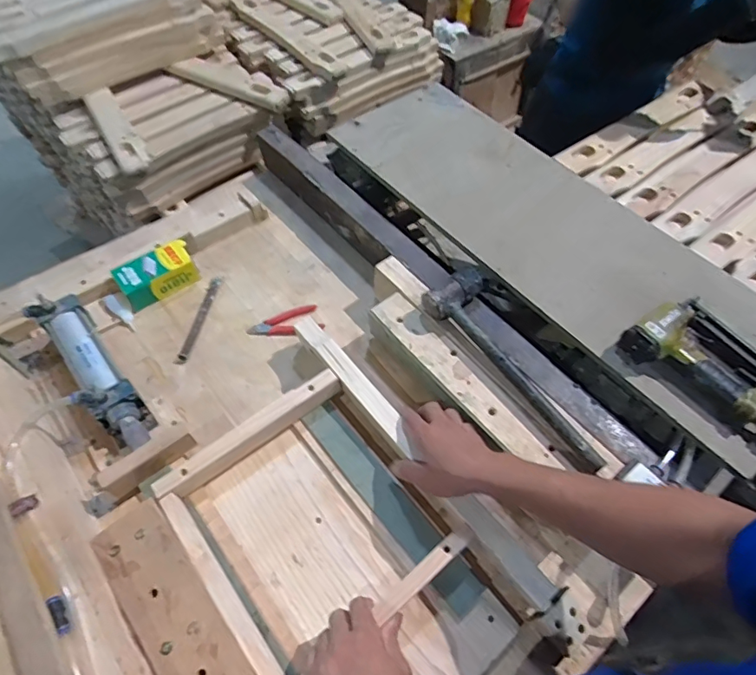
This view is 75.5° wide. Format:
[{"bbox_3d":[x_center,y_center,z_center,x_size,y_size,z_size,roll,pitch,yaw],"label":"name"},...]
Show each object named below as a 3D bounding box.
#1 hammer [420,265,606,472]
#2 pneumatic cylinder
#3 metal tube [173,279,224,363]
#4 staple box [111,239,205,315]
[{"bbox_3d":[0.200,0.031,0.680,0.087,0.058,0.324,-34,64,-21],"label":"hammer"},{"bbox_3d":[-0.405,0.056,0.707,0.063,0.095,0.272,-35,65,-22],"label":"pneumatic cylinder"},{"bbox_3d":[-0.302,-0.034,0.822,0.020,0.009,0.174,10,57,4],"label":"metal tube"},{"bbox_3d":[-0.379,-0.108,0.841,0.123,0.056,0.070,-34,64,-22],"label":"staple box"}]

